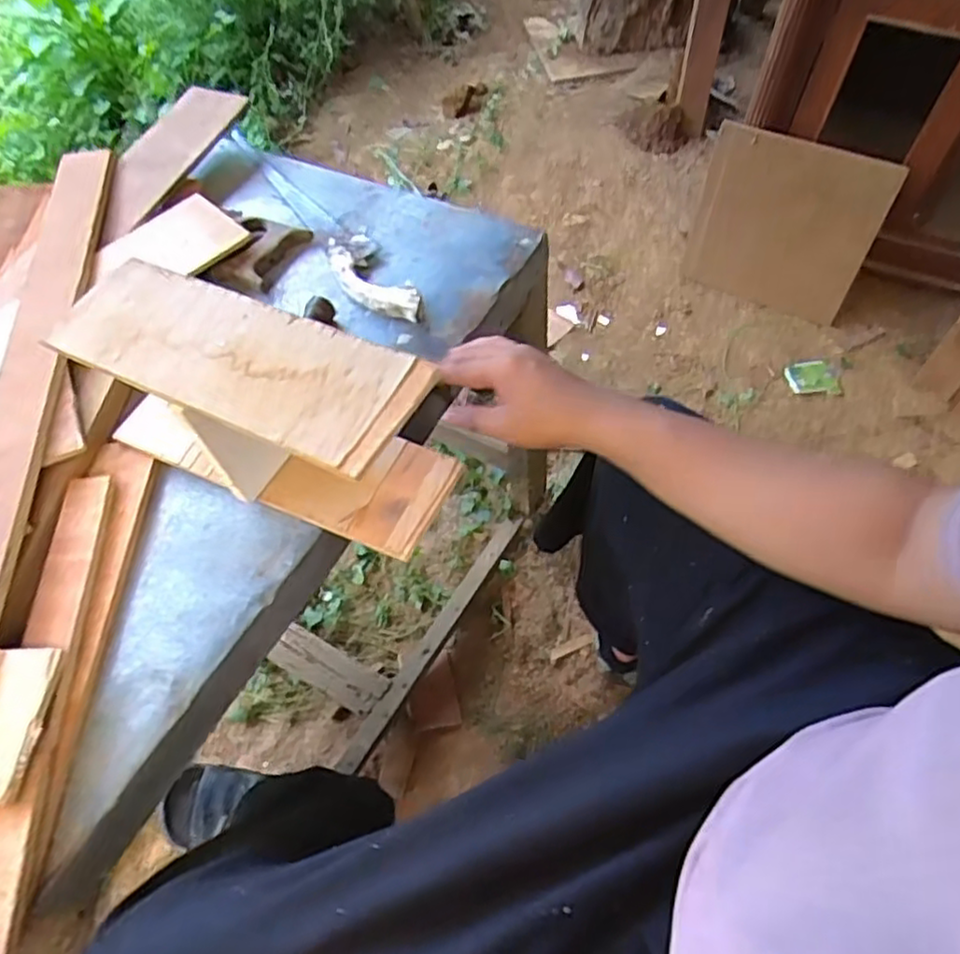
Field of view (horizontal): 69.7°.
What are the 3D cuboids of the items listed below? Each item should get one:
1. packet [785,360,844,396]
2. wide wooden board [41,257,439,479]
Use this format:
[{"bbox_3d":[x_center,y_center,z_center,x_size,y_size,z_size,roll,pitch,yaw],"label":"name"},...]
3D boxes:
[{"bbox_3d":[0.662,-0.202,1.369,0.115,0.033,0.089,-1,56,-2],"label":"packet"},{"bbox_3d":[-0.181,-0.090,0.514,0.285,0.016,0.107,21,58,15],"label":"wide wooden board"}]

